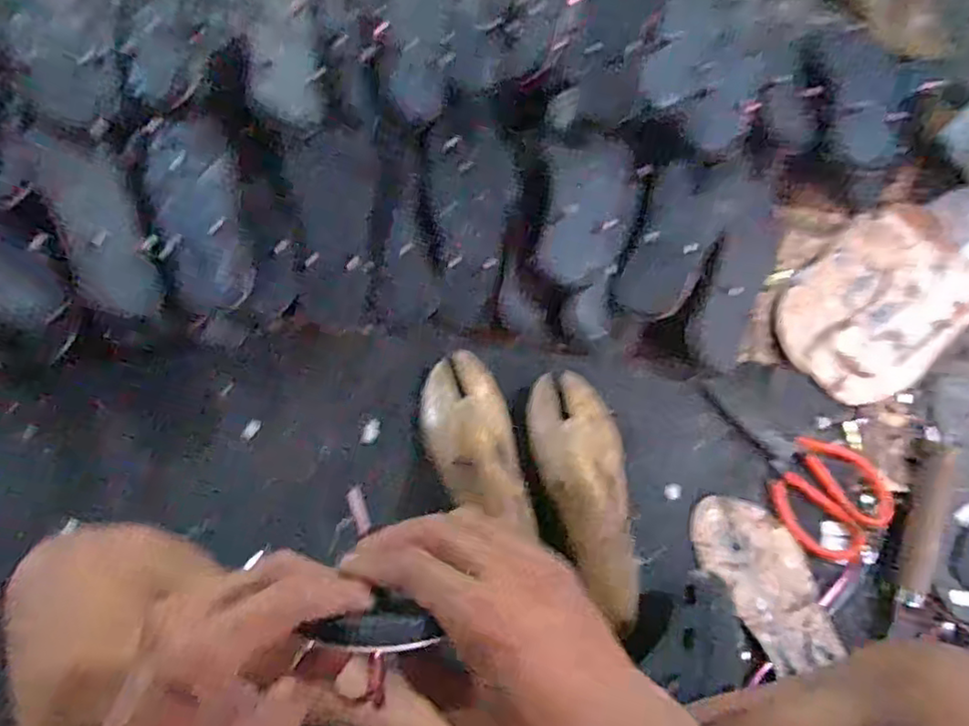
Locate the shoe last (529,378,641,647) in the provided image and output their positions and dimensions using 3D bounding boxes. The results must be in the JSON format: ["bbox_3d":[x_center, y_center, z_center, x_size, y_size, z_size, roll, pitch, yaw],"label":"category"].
[{"bbox_3d":[0.097,0.115,0.576,0.082,0.069,0.238,-8,58,-5],"label":"shoe last"}]

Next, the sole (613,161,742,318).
[{"bbox_3d":[0.199,-0.134,0.657,0.078,0.017,0.175,27,88,8],"label":"sole"}]

